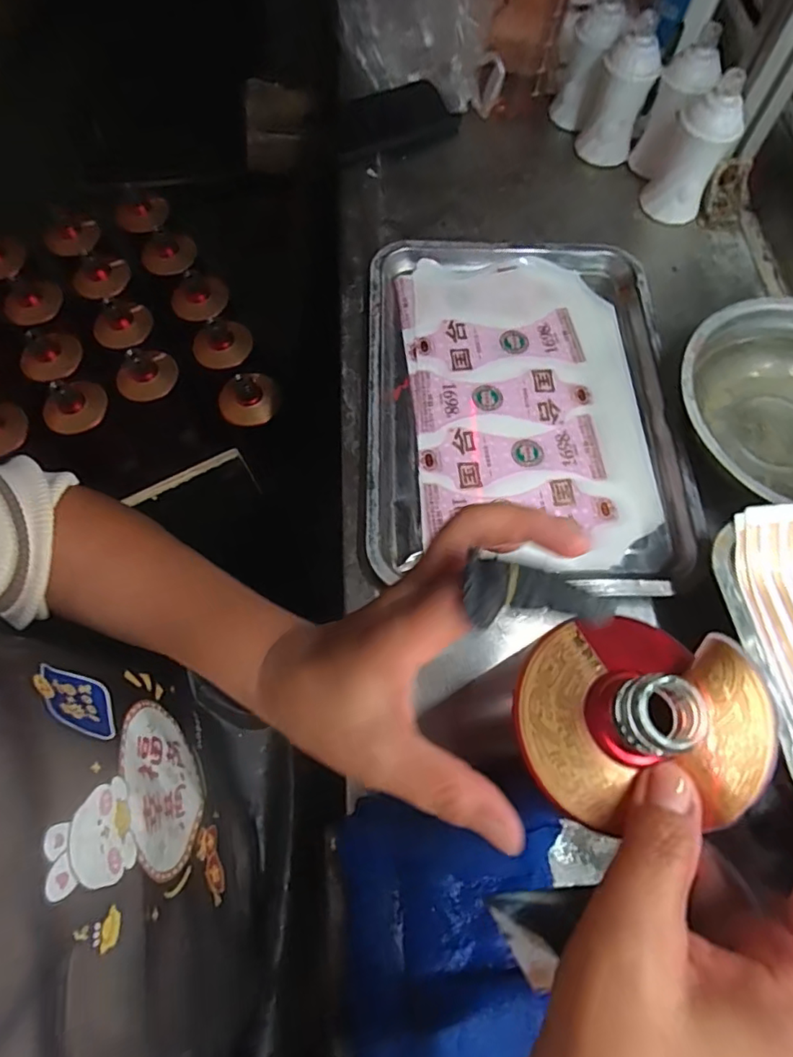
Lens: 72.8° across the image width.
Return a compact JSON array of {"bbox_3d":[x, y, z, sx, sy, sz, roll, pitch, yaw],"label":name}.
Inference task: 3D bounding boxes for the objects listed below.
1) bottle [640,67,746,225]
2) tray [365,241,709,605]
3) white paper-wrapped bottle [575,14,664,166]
[{"bbox_3d":[0.284,-0.358,0.515,0.058,0.114,0.051,22,69,8],"label":"bottle"},{"bbox_3d":[0.103,-0.110,0.456,0.249,0.027,0.325,0,68,1],"label":"tray"},{"bbox_3d":[0.229,-0.443,0.551,0.056,0.103,0.053,22,69,8],"label":"white paper-wrapped bottle"}]

